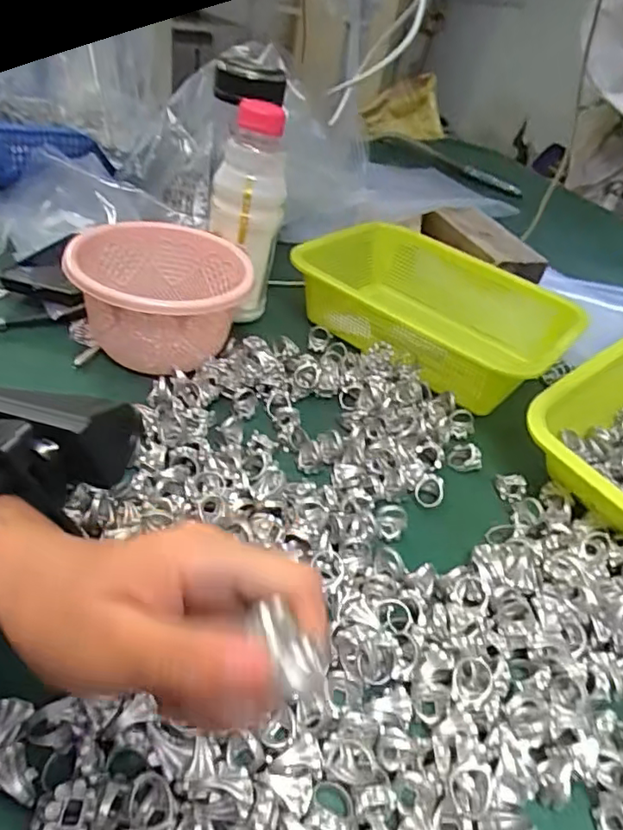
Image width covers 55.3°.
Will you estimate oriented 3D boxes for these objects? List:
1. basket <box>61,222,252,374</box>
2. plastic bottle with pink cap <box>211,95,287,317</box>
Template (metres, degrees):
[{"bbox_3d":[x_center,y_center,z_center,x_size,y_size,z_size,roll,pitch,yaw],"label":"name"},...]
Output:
[{"bbox_3d":[-0.126,-0.095,0.503,0.138,0.084,0.146,3,40,-11],"label":"basket"},{"bbox_3d":[-0.059,-0.173,0.532,0.062,0.182,0.060,5,40,-9],"label":"plastic bottle with pink cap"}]

